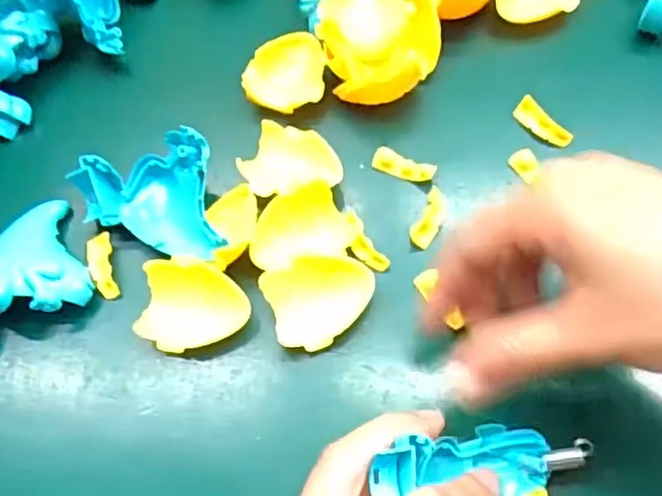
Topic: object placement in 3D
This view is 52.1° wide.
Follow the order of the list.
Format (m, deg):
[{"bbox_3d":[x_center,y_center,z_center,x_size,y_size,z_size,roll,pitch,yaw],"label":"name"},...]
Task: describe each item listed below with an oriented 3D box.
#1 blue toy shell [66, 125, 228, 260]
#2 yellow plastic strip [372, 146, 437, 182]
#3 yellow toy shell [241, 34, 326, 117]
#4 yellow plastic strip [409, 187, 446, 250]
[{"bbox_3d":[-0.077,-0.028,0.303,0.073,0.033,0.048,22,67,14],"label":"blue toy shell"},{"bbox_3d":[0.034,-0.039,0.320,0.029,0.006,0.012,21,68,13],"label":"yellow plastic strip"},{"bbox_3d":[-0.022,-0.086,0.340,0.038,0.012,0.046,4,64,6],"label":"yellow toy shell"},{"bbox_3d":[0.045,-0.014,0.305,0.011,0.009,0.029,21,67,12],"label":"yellow plastic strip"}]

